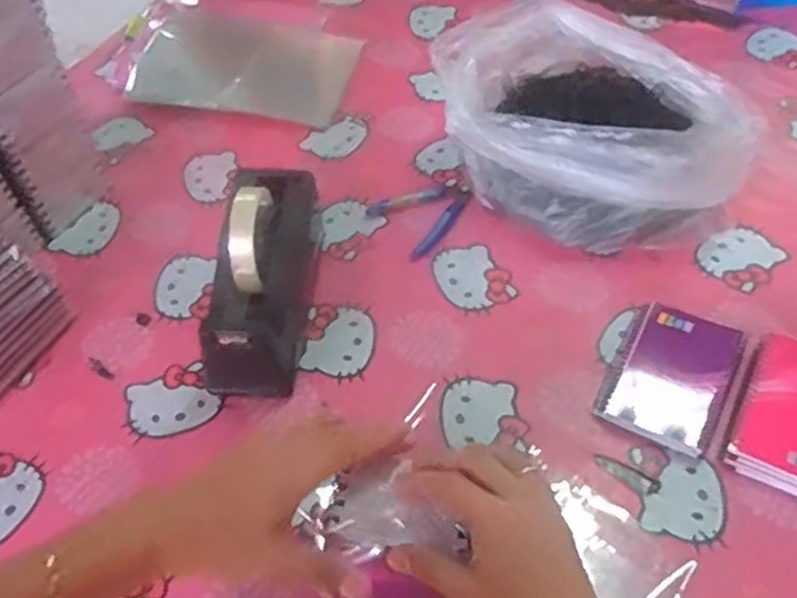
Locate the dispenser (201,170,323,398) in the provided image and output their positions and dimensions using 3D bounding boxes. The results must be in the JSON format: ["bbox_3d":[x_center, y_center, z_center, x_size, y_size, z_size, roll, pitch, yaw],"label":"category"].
[{"bbox_3d":[-0.120,-0.019,0.697,0.066,0.127,0.204,4,51,6],"label":"dispenser"}]

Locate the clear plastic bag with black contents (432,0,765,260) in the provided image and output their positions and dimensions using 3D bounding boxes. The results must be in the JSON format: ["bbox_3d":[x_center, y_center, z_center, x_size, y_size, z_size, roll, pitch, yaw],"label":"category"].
[{"bbox_3d":[0.194,-0.180,0.809,0.241,0.134,0.314,-32,57,-20],"label":"clear plastic bag with black contents"}]

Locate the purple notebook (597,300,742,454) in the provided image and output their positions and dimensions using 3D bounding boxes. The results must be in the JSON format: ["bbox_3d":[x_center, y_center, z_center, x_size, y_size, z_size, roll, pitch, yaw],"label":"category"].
[{"bbox_3d":[0.240,0.066,0.677,0.092,0.018,0.129,24,56,20],"label":"purple notebook"}]

